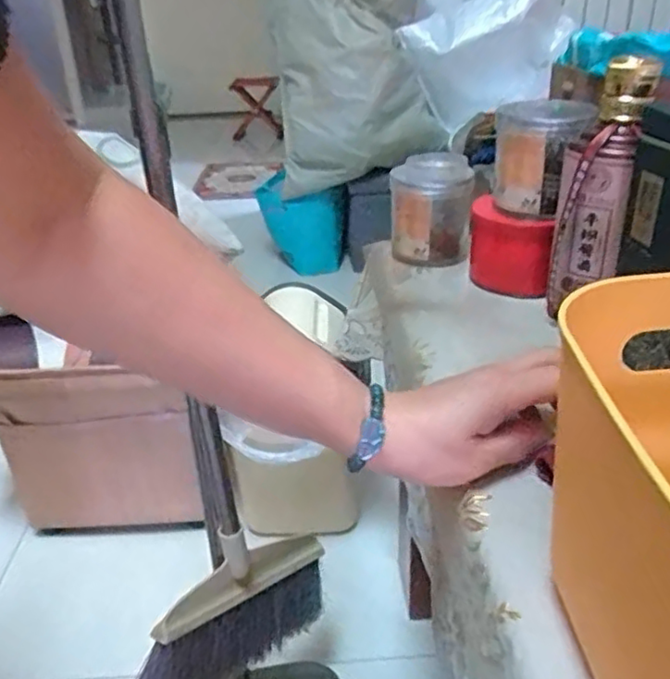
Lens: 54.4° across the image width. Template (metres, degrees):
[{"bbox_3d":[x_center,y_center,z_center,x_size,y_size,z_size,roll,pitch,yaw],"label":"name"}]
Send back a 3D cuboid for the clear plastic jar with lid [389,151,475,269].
[{"bbox_3d":[0.100,-0.134,0.680,0.082,0.098,0.078,-1,28,6],"label":"clear plastic jar with lid"}]

